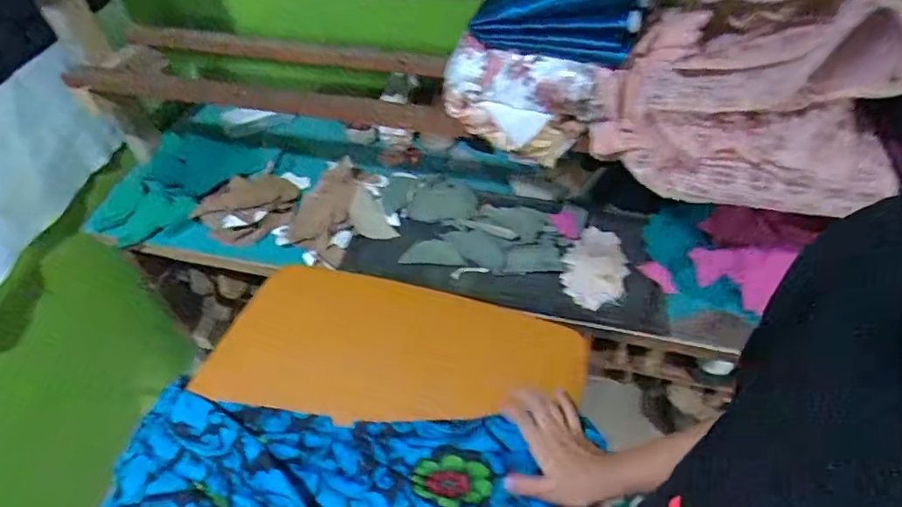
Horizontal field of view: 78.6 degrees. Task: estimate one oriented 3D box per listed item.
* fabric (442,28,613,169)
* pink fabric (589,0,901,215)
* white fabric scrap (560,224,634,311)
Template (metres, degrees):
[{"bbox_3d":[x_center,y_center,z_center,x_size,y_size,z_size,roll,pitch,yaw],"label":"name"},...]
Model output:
[{"bbox_3d":[0.094,-0.196,0.722,0.203,0.133,0.063,12,51,12],"label":"fabric"},{"bbox_3d":[0.337,-0.169,0.610,0.319,0.206,0.110,16,53,16],"label":"pink fabric"},{"bbox_3d":[0.238,0.019,0.897,0.098,0.010,0.155,18,53,17],"label":"white fabric scrap"}]

